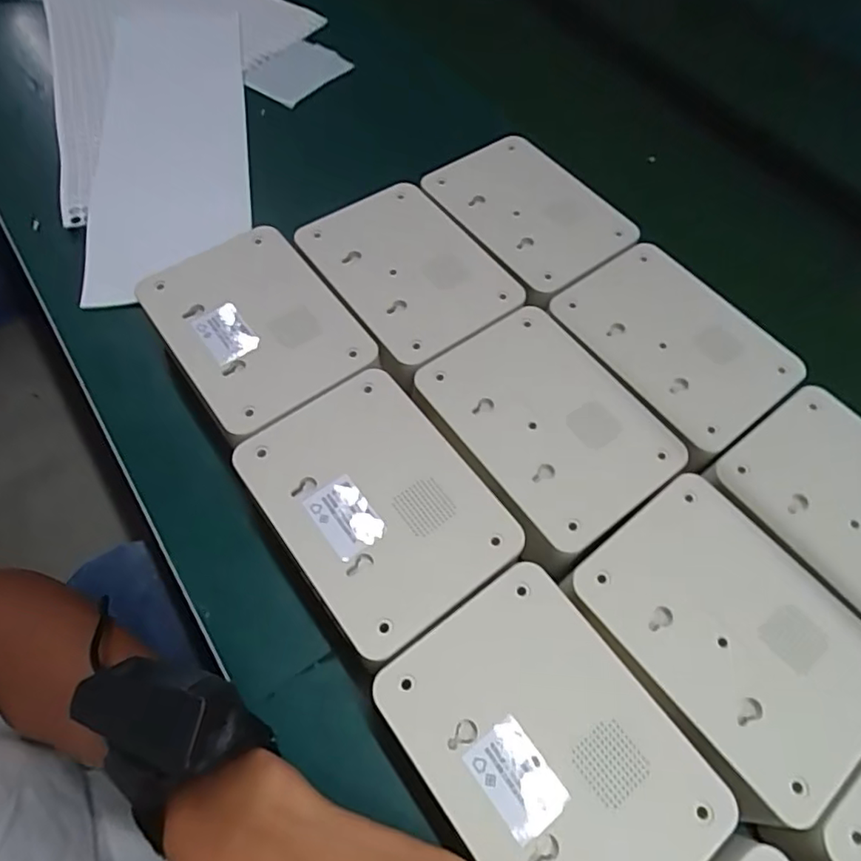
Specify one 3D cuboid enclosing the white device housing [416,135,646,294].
[{"bbox_3d":[0.069,-0.158,0.402,0.089,0.013,0.134,-34,68,-20],"label":"white device housing"}]

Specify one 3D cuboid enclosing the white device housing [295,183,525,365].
[{"bbox_3d":[-0.015,-0.110,0.375,0.095,0.010,0.133,-33,67,-19],"label":"white device housing"}]

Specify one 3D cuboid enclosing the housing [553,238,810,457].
[{"bbox_3d":[0.153,-0.059,0.354,0.093,0.013,0.138,-36,68,-20],"label":"housing"}]

